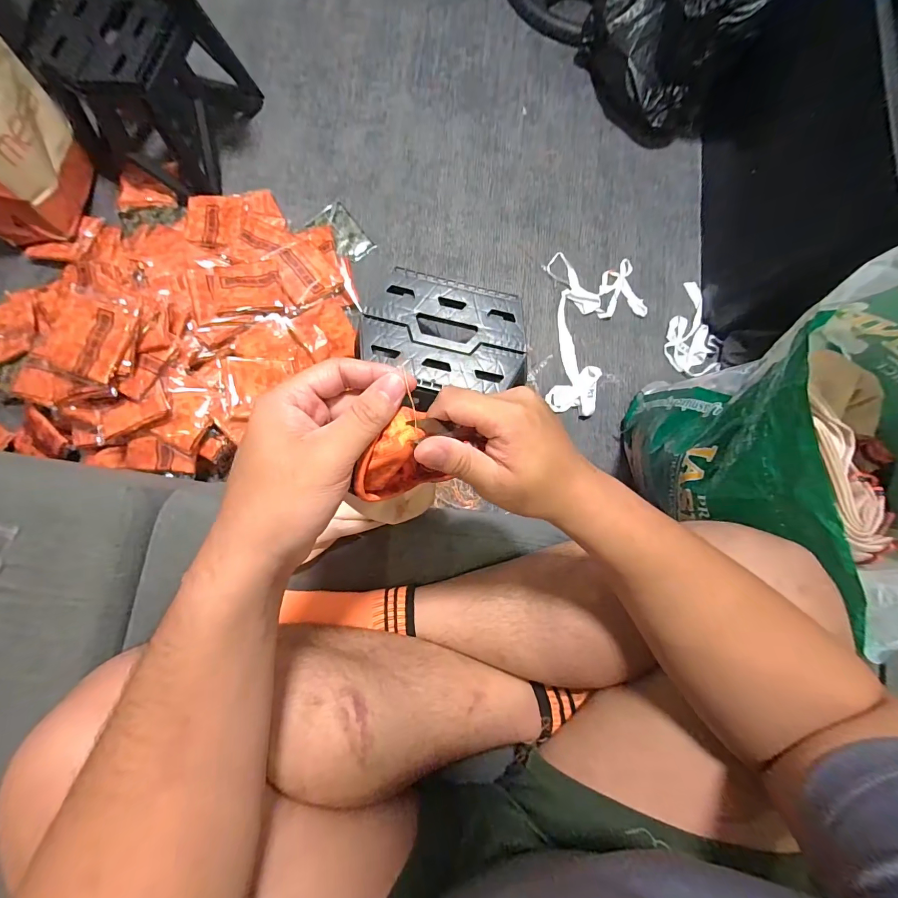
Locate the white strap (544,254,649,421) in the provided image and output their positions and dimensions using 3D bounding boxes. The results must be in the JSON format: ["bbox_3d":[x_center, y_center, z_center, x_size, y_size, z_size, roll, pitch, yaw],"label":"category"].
[{"bbox_3d":[0.342,-0.265,0.903,0.222,0.026,0.379,3,81,-3],"label":"white strap"}]

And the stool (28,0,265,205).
[{"bbox_3d":[-0.608,-0.740,0.808,0.266,0.229,0.296,16,81,-1],"label":"stool"}]

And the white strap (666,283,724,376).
[{"bbox_3d":[0.576,-0.283,0.923,0.115,0.027,0.228,11,81,-2],"label":"white strap"}]

